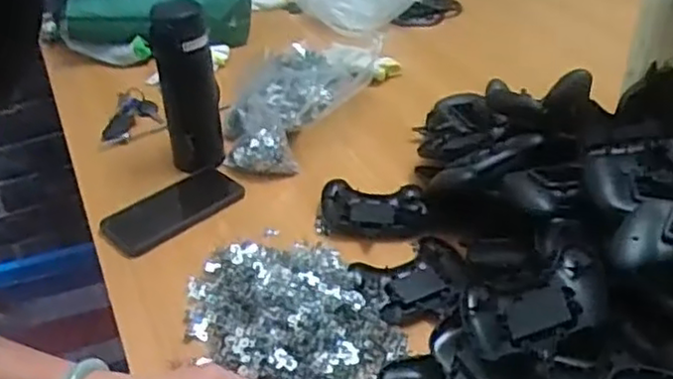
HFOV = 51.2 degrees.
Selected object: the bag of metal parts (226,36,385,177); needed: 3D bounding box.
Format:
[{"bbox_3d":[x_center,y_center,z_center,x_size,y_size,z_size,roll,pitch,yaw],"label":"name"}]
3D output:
[{"bbox_3d":[-0.040,-0.147,1.017,0.158,0.067,0.334,16,41,23],"label":"bag of metal parts"}]

